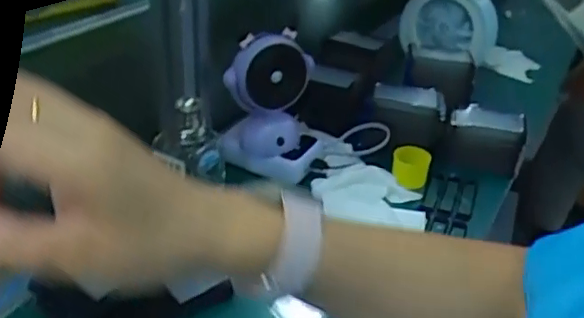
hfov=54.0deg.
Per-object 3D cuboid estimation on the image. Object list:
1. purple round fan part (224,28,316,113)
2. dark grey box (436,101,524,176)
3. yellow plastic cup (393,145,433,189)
[{"bbox_3d":[-0.023,-0.088,0.590,0.089,0.086,0.032,-4,33,-13],"label":"purple round fan part"},{"bbox_3d":[0.219,-0.022,0.666,0.098,0.066,0.043,1,33,-6],"label":"dark grey box"},{"bbox_3d":[0.132,0.009,0.638,0.040,0.033,0.037,14,33,14],"label":"yellow plastic cup"}]

